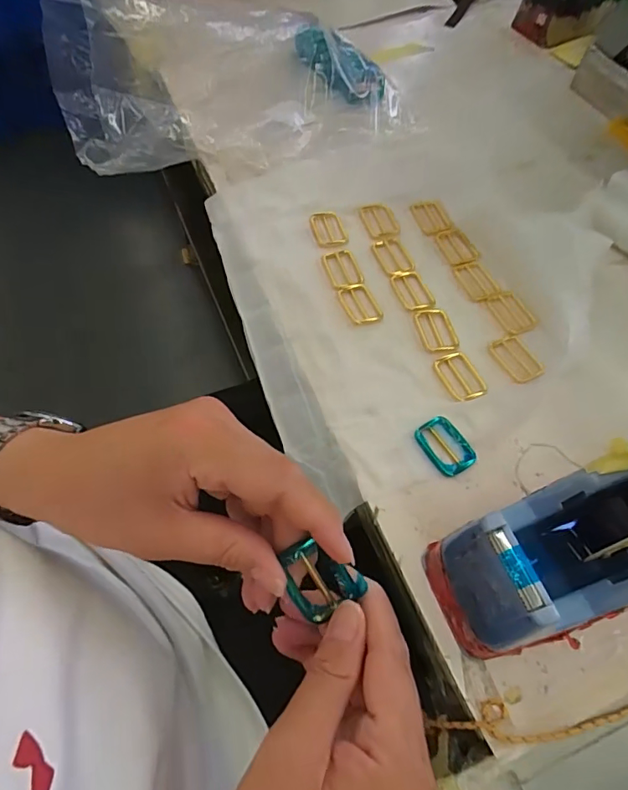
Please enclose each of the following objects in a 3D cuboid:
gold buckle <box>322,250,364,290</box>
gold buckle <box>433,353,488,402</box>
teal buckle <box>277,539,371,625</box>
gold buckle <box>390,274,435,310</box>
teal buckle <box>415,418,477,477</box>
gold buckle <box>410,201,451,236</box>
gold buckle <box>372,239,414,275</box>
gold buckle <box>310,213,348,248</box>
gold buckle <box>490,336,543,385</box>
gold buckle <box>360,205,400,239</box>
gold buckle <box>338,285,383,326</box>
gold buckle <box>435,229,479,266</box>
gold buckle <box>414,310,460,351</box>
[{"bbox_3d":[0.028,-0.117,0.457,0.031,0.006,0.047,-17,62,-11],"label":"gold buckle"},{"bbox_3d":[0.120,-0.015,0.400,0.028,0.006,0.047,-19,63,-12],"label":"gold buckle"},{"bbox_3d":[0.004,0.092,0.251,0.037,0.006,0.042,-27,105,-8],"label":"teal buckle"},{"bbox_3d":[0.088,-0.094,0.446,0.025,0.005,0.047,-18,63,-12],"label":"gold buckle"},{"bbox_3d":[0.098,0.038,0.369,0.030,0.005,0.044,-27,65,-16],"label":"teal buckle"},{"bbox_3d":[0.117,-0.180,0.497,0.030,0.006,0.045,-11,62,1],"label":"gold buckle"},{"bbox_3d":[0.077,-0.132,0.469,0.031,0.007,0.047,-17,62,-11],"label":"gold buckle"},{"bbox_3d":[0.015,-0.163,0.487,0.032,0.007,0.047,-13,62,-9],"label":"gold buckle"},{"bbox_3d":[0.170,-0.030,0.411,0.031,0.004,0.045,-21,63,-13],"label":"gold buckle"},{"bbox_3d":[0.067,-0.177,0.498,0.030,0.006,0.047,-11,61,-8],"label":"gold buckle"},{"bbox_3d":[0.041,-0.081,0.440,0.029,0.004,0.046,-15,62,-10],"label":"gold buckle"},{"bbox_3d":[0.140,-0.144,0.479,0.028,0.004,0.041,-20,69,0],"label":"gold buckle"},{"bbox_3d":[0.106,-0.056,0.424,0.030,0.004,0.044,-10,61,-8],"label":"gold buckle"}]

